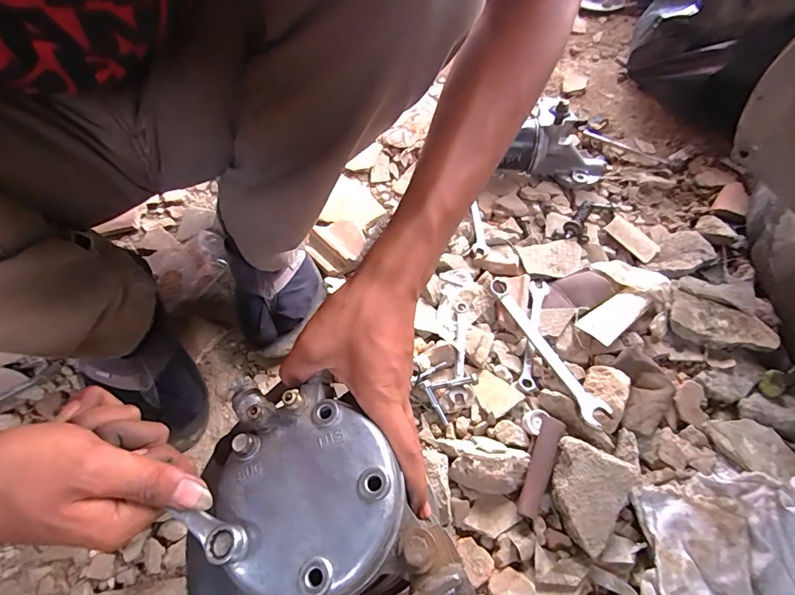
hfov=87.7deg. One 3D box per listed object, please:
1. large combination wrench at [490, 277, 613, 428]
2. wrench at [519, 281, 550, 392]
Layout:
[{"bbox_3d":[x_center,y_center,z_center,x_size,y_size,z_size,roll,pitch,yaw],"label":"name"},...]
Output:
[{"bbox_3d":[0.177,0.055,0.500,0.031,0.009,0.211,-21,56,-12],"label":"large combination wrench"},{"bbox_3d":[0.168,0.043,0.516,0.023,0.010,0.152,16,59,7],"label":"wrench"}]

